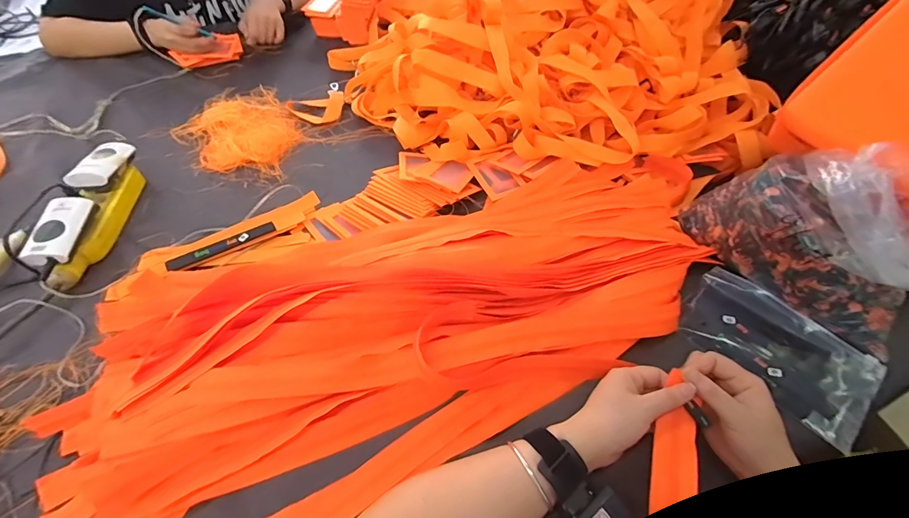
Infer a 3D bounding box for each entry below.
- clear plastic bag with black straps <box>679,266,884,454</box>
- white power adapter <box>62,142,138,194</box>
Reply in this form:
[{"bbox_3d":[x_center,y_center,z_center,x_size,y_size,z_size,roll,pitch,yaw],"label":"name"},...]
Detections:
[{"bbox_3d":[0.359,0.097,0.458,0.129,0.015,0.186,-35,59,-25],"label":"clear plastic bag with black straps"},{"bbox_3d":[-0.515,-0.138,0.596,0.054,0.028,0.095,3,51,2],"label":"white power adapter"}]

